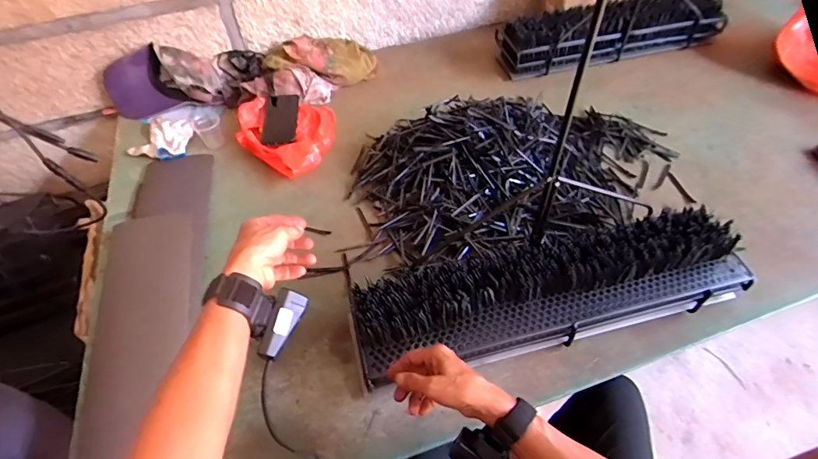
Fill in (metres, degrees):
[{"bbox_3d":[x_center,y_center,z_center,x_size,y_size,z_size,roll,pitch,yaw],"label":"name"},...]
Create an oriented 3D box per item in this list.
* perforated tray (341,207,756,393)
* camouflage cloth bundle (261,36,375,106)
[{"bbox_3d":[0.215,0.088,0.657,0.592,0.099,0.140,-10,51,-6],"label":"perforated tray"},{"bbox_3d":[-0.225,-0.429,1.132,0.279,0.083,0.198,-22,53,-15],"label":"camouflage cloth bundle"}]

